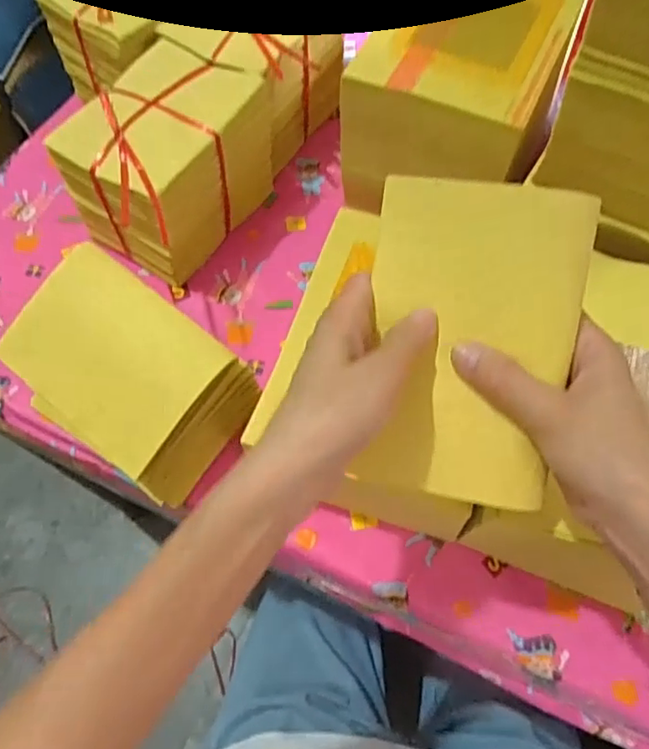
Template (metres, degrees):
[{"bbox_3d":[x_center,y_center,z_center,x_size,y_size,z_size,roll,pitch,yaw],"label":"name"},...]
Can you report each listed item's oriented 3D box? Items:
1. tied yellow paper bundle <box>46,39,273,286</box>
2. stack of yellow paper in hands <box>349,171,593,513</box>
[{"bbox_3d":[-0.139,-0.198,0.551,0.127,0.123,0.176,30,66,15],"label":"tied yellow paper bundle"},{"bbox_3d":[0.075,-0.017,0.306,0.104,0.011,0.162,10,97,15],"label":"stack of yellow paper in hands"}]

